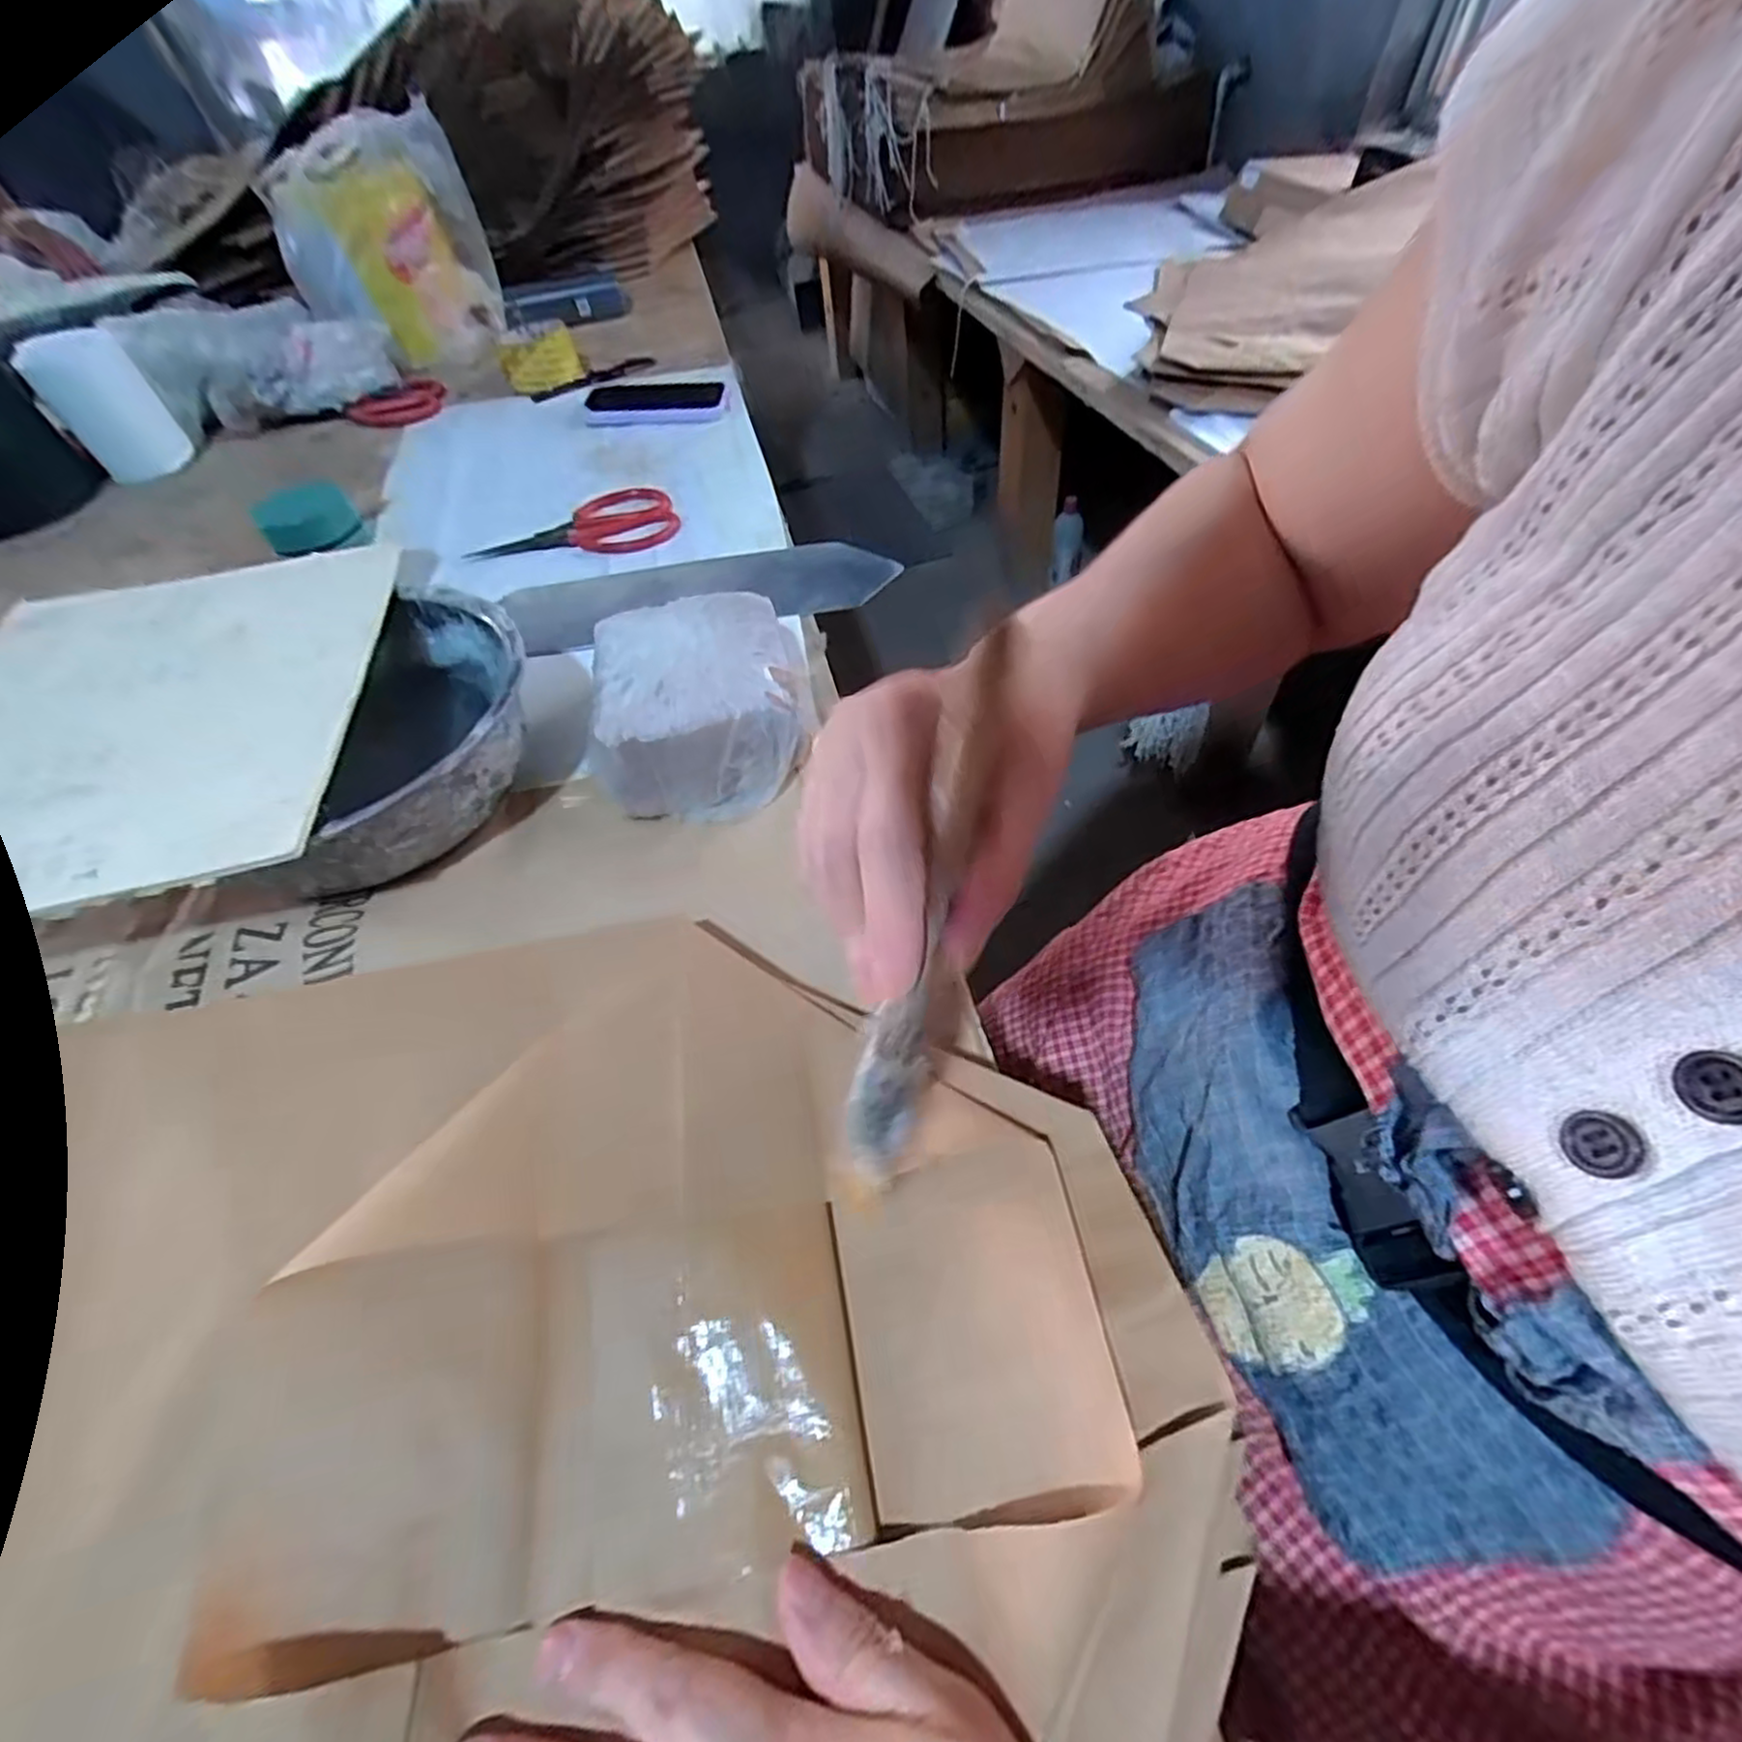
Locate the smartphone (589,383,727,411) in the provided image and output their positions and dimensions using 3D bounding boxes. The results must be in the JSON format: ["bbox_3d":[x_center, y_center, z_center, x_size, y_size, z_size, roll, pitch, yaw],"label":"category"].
[{"bbox_3d":[-0.252,-0.545,0.862,0.172,0.007,0.077,5,54,7],"label":"smartphone"}]

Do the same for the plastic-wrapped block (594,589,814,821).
[{"bbox_3d":[-0.105,-0.108,0.463,0.123,0.060,0.155,-13,54,-5],"label":"plastic-wrapped block"}]

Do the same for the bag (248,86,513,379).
[{"bbox_3d":[-0.614,-0.794,0.955,0.228,0.257,0.086,-26,32,-11],"label":"bag"}]

